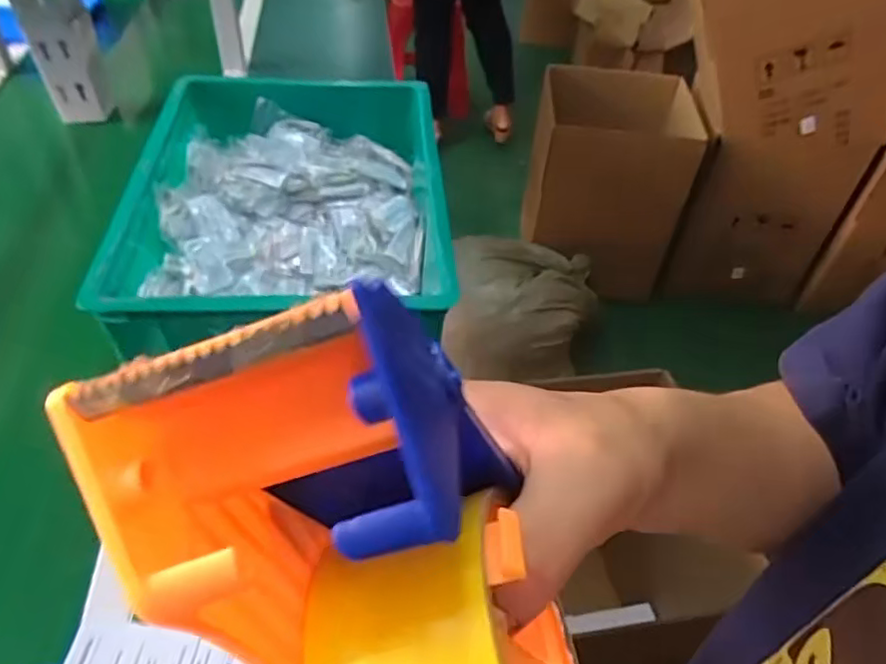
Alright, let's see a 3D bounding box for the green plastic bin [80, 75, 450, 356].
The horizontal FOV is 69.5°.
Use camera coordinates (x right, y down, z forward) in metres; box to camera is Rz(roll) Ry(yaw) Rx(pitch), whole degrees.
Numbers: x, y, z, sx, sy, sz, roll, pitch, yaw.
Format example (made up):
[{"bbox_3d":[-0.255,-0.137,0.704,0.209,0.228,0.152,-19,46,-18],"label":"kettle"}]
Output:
[{"bbox_3d":[-0.186,-0.148,0.802,0.349,0.140,0.462,-3,46,-7],"label":"green plastic bin"}]

